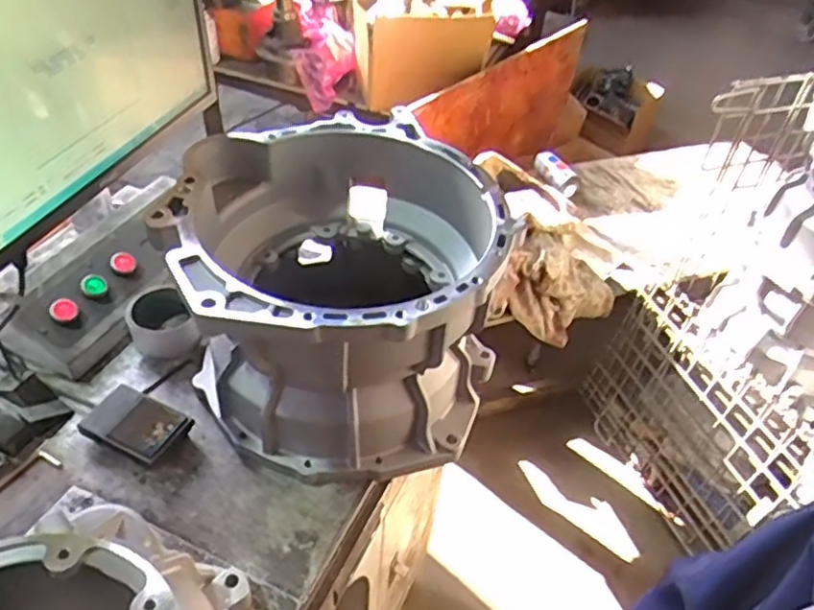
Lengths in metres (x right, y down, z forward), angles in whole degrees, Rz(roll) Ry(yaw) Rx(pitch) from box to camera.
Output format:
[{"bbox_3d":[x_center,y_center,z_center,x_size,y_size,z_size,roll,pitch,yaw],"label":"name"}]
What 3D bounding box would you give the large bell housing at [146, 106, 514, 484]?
[{"bbox_3d":[-0.077,-0.006,0.724,0.315,0.251,0.329,3,44,-3],"label":"large bell housing"}]

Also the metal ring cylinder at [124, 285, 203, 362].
[{"bbox_3d":[-0.306,0.021,0.825,0.064,0.068,0.088,-32,55,-32],"label":"metal ring cylinder"}]

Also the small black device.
[{"bbox_3d":[-0.294,0.129,0.721,0.100,0.021,0.068,22,46,16],"label":"small black device"}]

